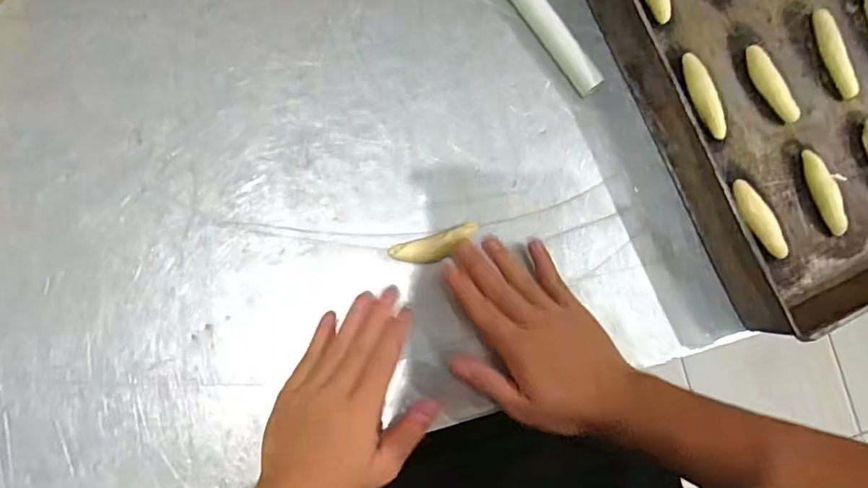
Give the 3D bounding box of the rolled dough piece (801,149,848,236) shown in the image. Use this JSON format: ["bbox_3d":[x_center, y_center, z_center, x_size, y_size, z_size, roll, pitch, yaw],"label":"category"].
[{"bbox_3d":[0.335,-0.045,0.447,0.018,0.017,0.075,-12,87,-6],"label":"rolled dough piece"}]

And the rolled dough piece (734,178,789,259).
[{"bbox_3d":[0.272,-0.020,0.439,0.022,0.012,0.072,-37,89,-7],"label":"rolled dough piece"}]

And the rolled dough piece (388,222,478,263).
[{"bbox_3d":[0.002,0.002,0.404,0.070,0.024,0.021,-19,87,-2],"label":"rolled dough piece"}]

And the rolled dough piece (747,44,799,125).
[{"bbox_3d":[0.290,-0.138,0.451,0.019,0.015,0.072,-32,89,-7],"label":"rolled dough piece"}]

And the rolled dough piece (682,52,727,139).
[{"bbox_3d":[0.228,-0.125,0.444,0.020,0.012,0.075,-17,87,-6],"label":"rolled dough piece"}]

